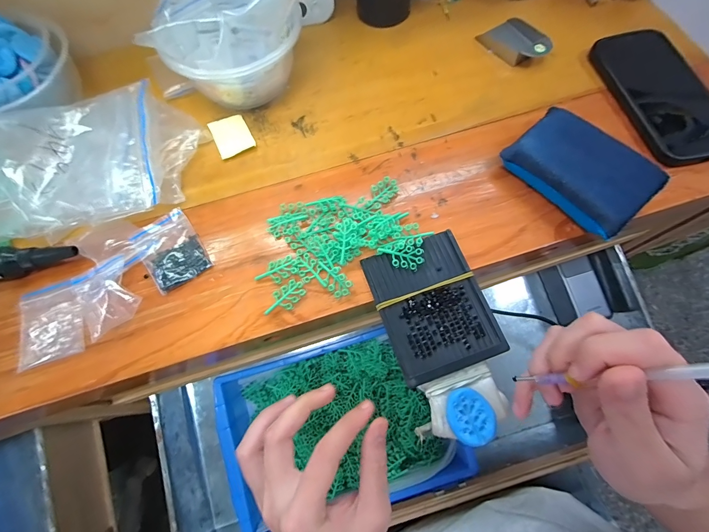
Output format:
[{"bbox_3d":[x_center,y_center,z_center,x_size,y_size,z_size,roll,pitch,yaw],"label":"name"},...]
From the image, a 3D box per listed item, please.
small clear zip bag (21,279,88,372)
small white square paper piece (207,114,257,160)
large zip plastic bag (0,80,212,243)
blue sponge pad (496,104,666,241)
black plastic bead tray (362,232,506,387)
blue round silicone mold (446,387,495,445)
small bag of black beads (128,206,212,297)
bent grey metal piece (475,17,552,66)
[{"bbox_3d":[-0.246,0.045,0.270,0.048,0.005,0.064,-20,70,-6],"label":"small clear zip bag"},{"bbox_3d":[-0.126,-0.135,0.341,0.036,0.004,0.047,-26,70,-8],"label":"small white square paper piece"},{"bbox_3d":[-0.248,-0.100,0.300,0.200,0.060,0.143,-14,69,-4],"label":"large zip plastic bag"},{"bbox_3d":[0.198,-0.084,0.294,0.072,0.032,0.110,-37,72,-12],"label":"blue sponge pad"},{"bbox_3d":[0.062,0.030,0.267,0.082,0.006,0.106,-19,70,-6],"label":"black plastic bead tray"},{"bbox_3d":[0.083,0.107,0.237,0.031,0.007,0.037,-17,69,-5],"label":"blue round silicone mold"},{"bbox_3d":[-0.161,-0.015,0.292,0.048,0.005,0.069,-35,72,-11],"label":"small bag of black beads"},{"bbox_3d":[0.177,-0.248,0.365,0.052,0.019,0.073,-28,71,-9],"label":"bent grey metal piece"}]

